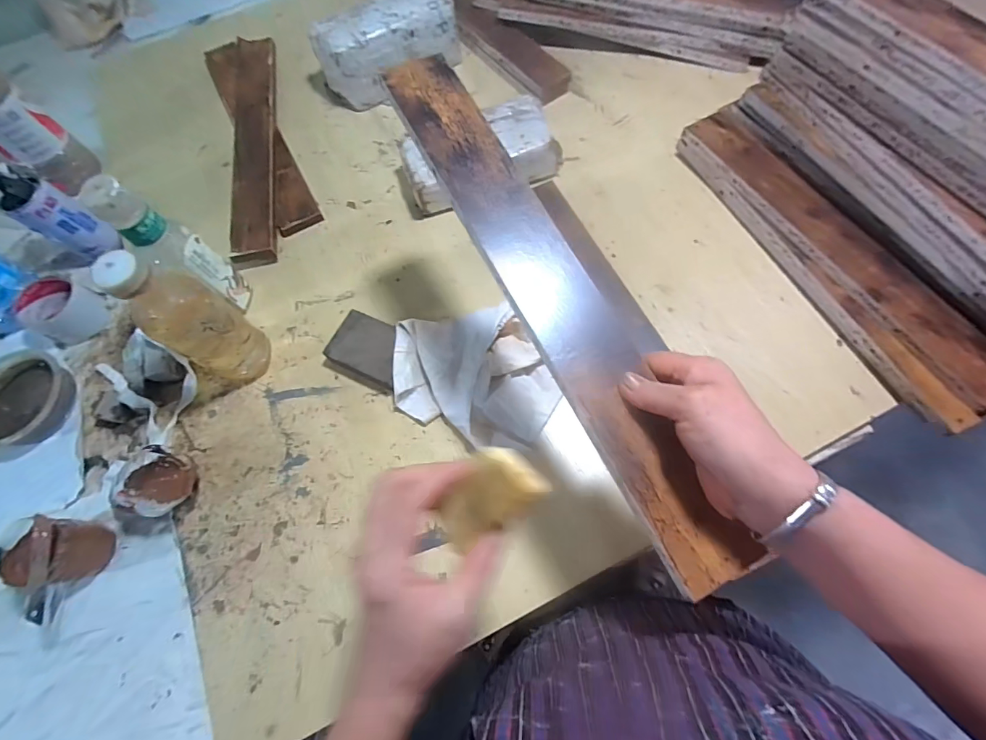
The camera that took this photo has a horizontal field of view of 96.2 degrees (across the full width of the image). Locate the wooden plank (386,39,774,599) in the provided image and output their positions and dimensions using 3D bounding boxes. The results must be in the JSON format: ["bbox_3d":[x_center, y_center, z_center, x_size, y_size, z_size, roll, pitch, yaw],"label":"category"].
[{"bbox_3d":[0.038,-0.062,0.330,0.065,0.008,0.453,-26,77,-9],"label":"wooden plank"}]

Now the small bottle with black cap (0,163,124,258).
[{"bbox_3d":[-0.586,-0.204,0.599,0.052,0.140,0.067,33,73,16],"label":"small bottle with black cap"}]

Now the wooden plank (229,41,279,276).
[{"bbox_3d":[-0.366,-0.355,0.682,0.061,0.034,0.441,-9,69,-7],"label":"wooden plank"}]

